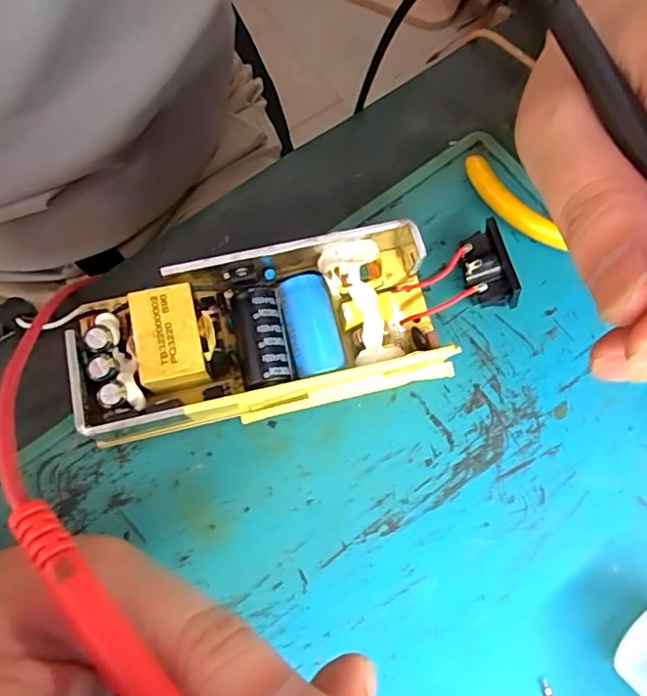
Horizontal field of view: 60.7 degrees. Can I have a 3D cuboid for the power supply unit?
[{"bbox_3d":[-0.023,-0.007,0.207,0.132,0.027,0.063,-11,74,-5],"label":"power supply unit"}]

